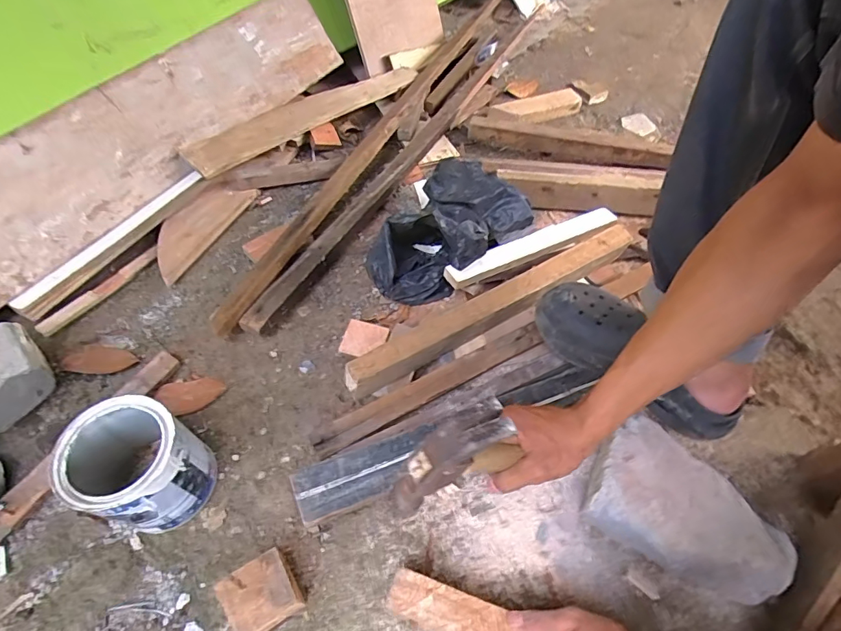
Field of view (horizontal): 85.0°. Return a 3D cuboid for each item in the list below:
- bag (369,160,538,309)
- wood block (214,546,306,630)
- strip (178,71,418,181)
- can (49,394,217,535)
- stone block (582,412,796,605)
[{"bbox_3d":[0.053,-0.132,0.732,0.185,0.120,0.266,28,57,17],"label":"bag"},{"bbox_3d":[-0.158,0.281,0.462,0.070,0.043,0.066,-28,60,-25],"label":"wood block"},{"bbox_3d":[-0.212,-0.419,0.926,0.084,0.020,0.560,41,58,12],"label":"strip"},{"bbox_3d":[-0.300,0.161,0.493,0.117,0.127,0.114,34,59,20],"label":"can"},{"bbox_3d":[0.296,0.223,0.519,0.200,0.074,0.130,30,58,18],"label":"stone block"}]

